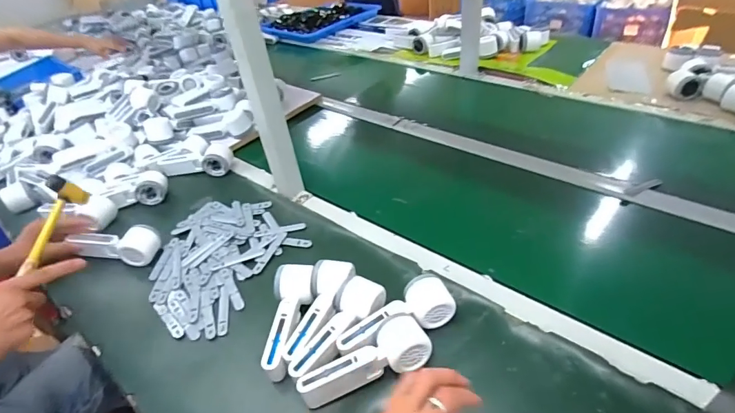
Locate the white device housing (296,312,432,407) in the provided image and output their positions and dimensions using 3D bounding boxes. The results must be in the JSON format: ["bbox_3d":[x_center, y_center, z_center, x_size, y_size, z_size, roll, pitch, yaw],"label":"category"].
[{"bbox_3d":[-0.003,0.198,0.524,0.165,0.054,0.062,-17,41,-12],"label":"white device housing"}]

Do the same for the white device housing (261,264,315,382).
[{"bbox_3d":[-0.108,0.157,0.581,0.052,0.060,0.148,-3,40,4],"label":"white device housing"}]

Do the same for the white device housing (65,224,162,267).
[{"bbox_3d":[-0.445,0.066,0.738,0.161,0.049,0.063,2,40,11],"label":"white device housing"}]

